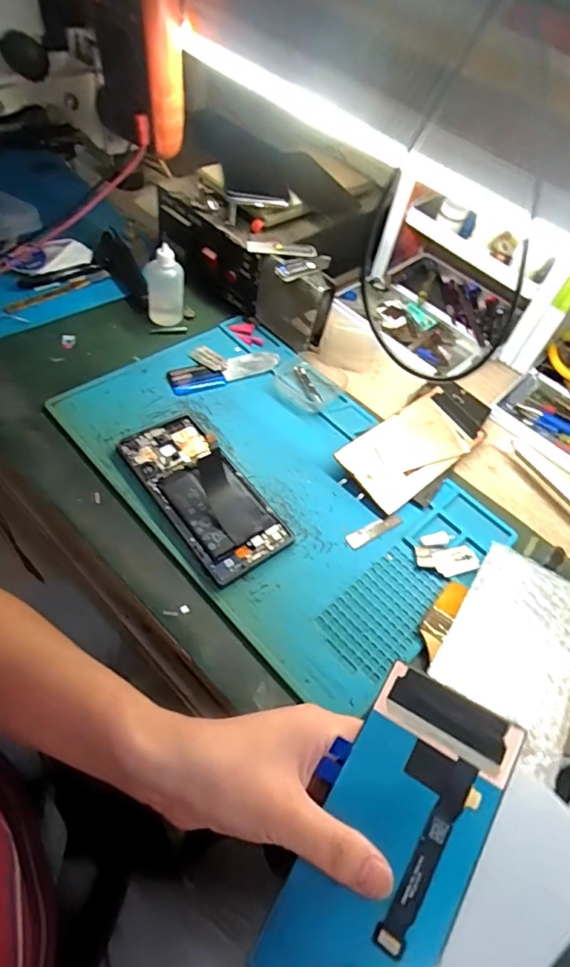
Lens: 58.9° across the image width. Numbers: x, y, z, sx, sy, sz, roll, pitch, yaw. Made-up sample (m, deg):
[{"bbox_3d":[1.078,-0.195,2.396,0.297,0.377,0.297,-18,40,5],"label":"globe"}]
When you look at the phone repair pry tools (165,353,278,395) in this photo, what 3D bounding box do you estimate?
[{"bbox_3d":[-0.062,-0.116,0.524,0.117,0.009,0.030,-19,60,-22],"label":"phone repair pry tools"}]

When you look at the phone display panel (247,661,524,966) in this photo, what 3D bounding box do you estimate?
[{"bbox_3d":[0.050,0.179,0.249,0.075,0.005,0.162,22,67,27],"label":"phone display panel"}]

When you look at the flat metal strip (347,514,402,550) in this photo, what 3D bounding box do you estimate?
[{"bbox_3d":[0.079,0.039,0.440,0.055,0.004,0.014,-23,61,-25],"label":"flat metal strip"}]

